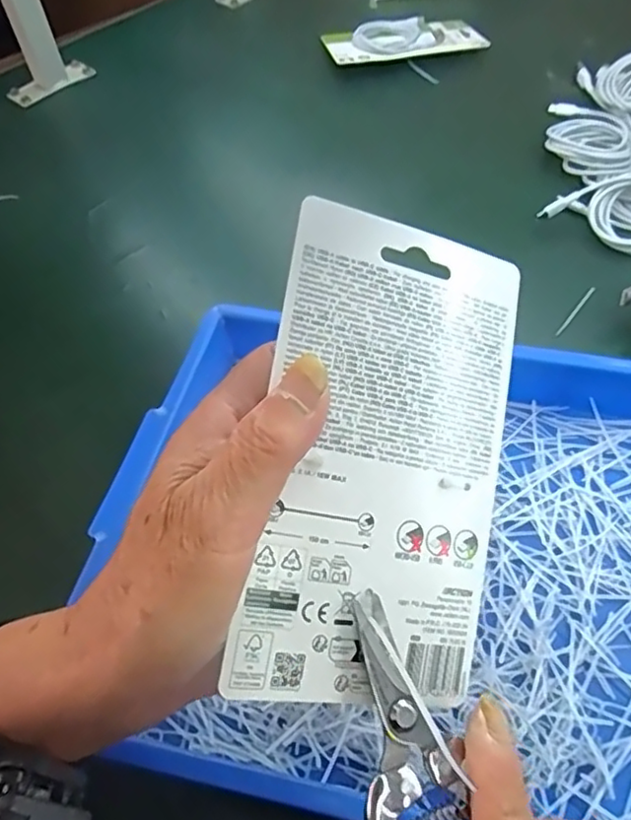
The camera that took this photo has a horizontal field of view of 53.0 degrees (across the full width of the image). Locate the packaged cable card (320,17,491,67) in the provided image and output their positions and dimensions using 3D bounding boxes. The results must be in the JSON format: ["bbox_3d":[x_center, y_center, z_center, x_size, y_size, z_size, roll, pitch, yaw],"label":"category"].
[{"bbox_3d":[0.103,-0.426,0.730,0.179,0.021,0.084,-13,54,-5],"label":"packaged cable card"}]

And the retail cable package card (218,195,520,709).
[{"bbox_3d":[0.028,0.017,0.237,0.095,0.004,0.174,11,83,-21],"label":"retail cable package card"}]

